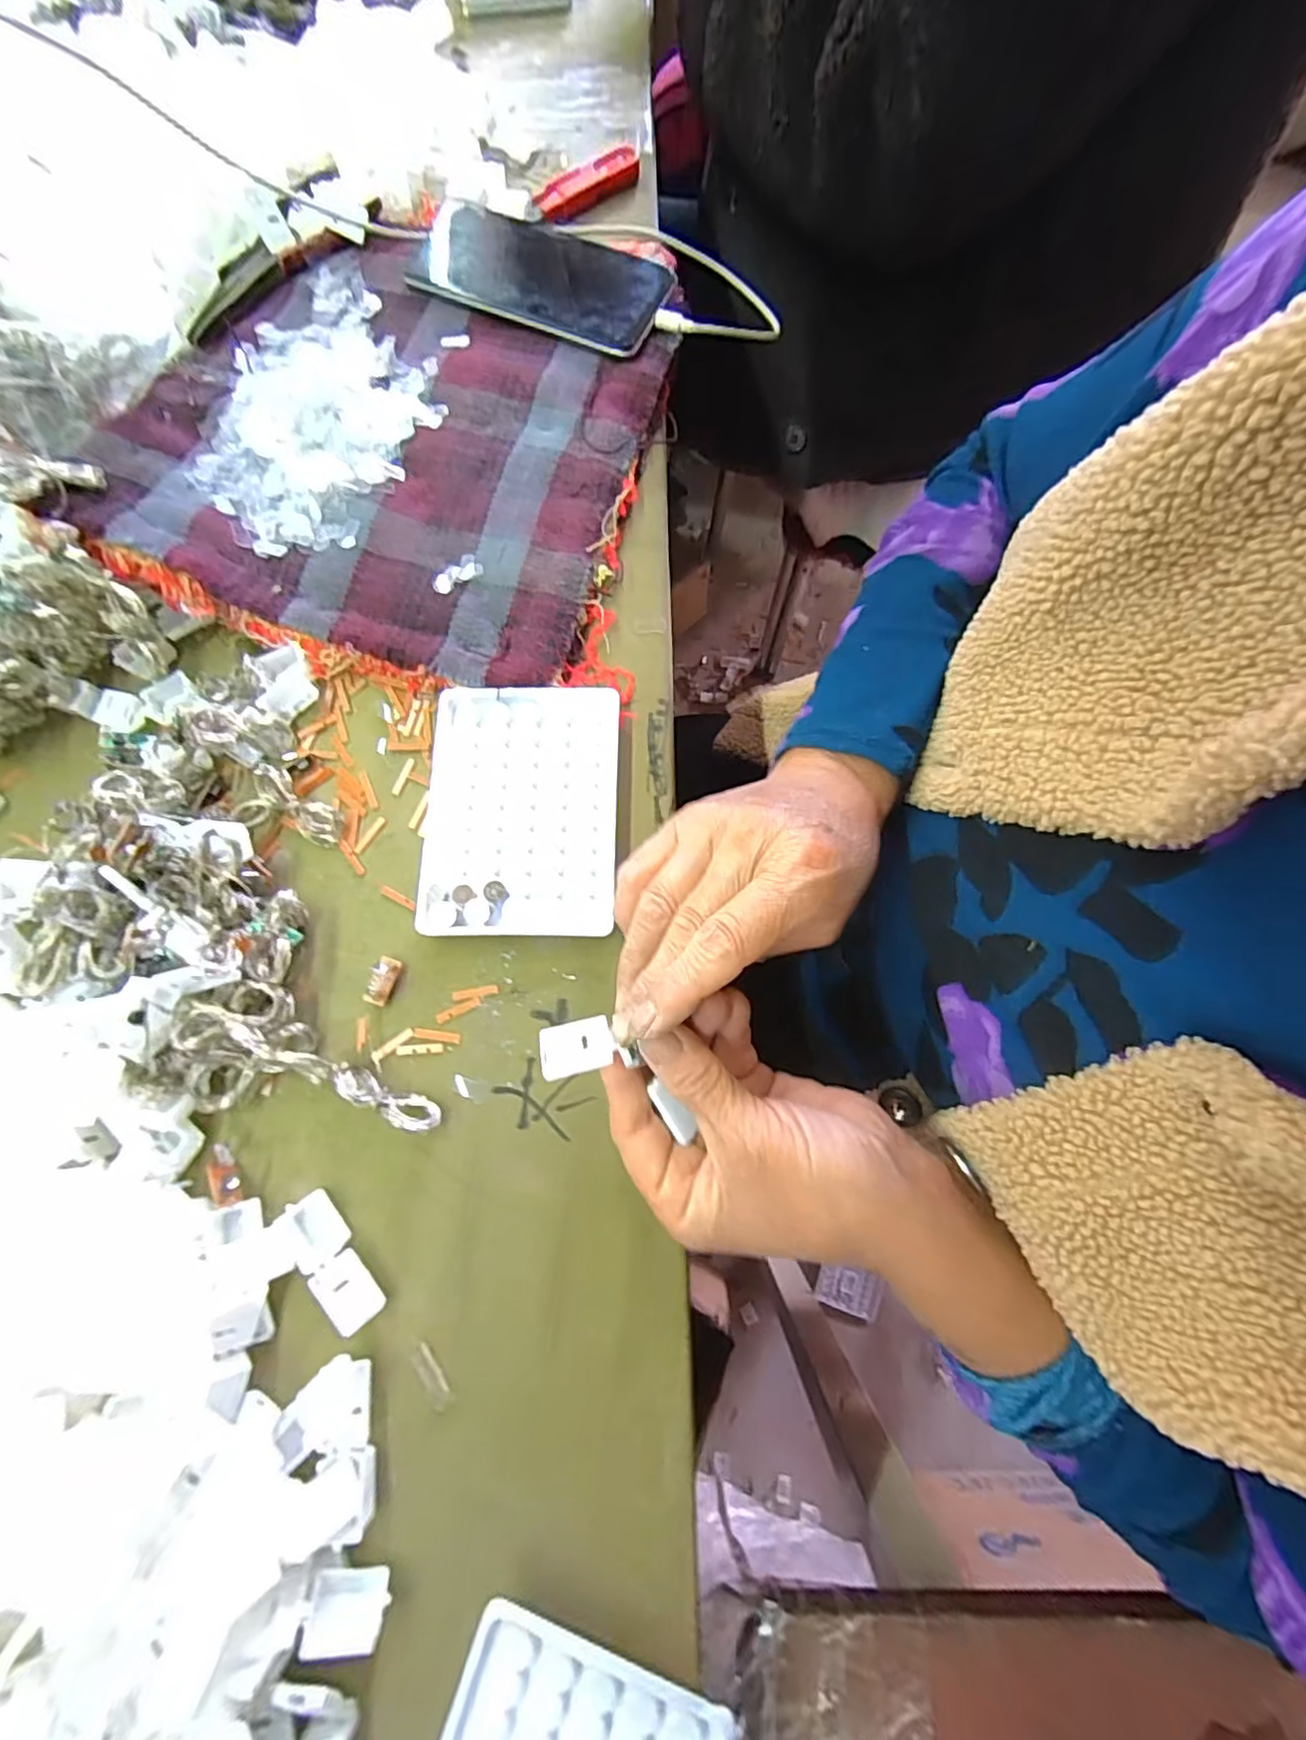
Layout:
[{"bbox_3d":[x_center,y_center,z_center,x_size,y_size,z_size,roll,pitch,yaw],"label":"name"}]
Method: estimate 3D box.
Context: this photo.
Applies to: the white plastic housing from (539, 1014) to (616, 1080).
[{"bbox_3d":[-0.030,0.069,0.238,0.028,0.007,0.021,-13,52,-3],"label":"white plastic housing"}]

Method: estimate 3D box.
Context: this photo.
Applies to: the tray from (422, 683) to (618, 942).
[{"bbox_3d":[-0.067,-0.032,0.307,0.096,0.010,0.129,0,75,1],"label":"tray"}]

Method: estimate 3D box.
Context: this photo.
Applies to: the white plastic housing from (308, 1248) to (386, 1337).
[{"bbox_3d":[-0.127,0.176,0.255,0.019,0.008,0.029,-41,78,-9],"label":"white plastic housing"}]

